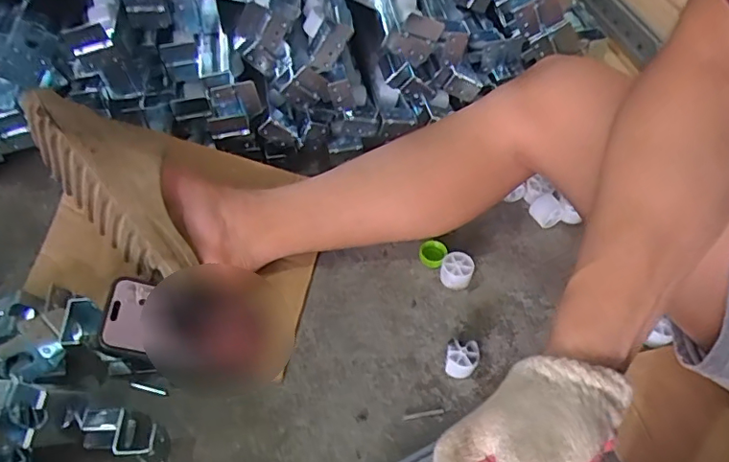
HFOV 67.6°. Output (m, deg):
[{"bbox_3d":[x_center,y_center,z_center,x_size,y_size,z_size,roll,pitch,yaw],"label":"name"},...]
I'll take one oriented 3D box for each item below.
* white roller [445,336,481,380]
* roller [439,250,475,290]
[{"bbox_3d":[0.095,0.127,0.535,0.031,0.029,0.033,-1,49,1],"label":"white roller"},{"bbox_3d":[0.102,0.044,0.601,0.034,0.027,0.036,-1,49,1],"label":"roller"}]

